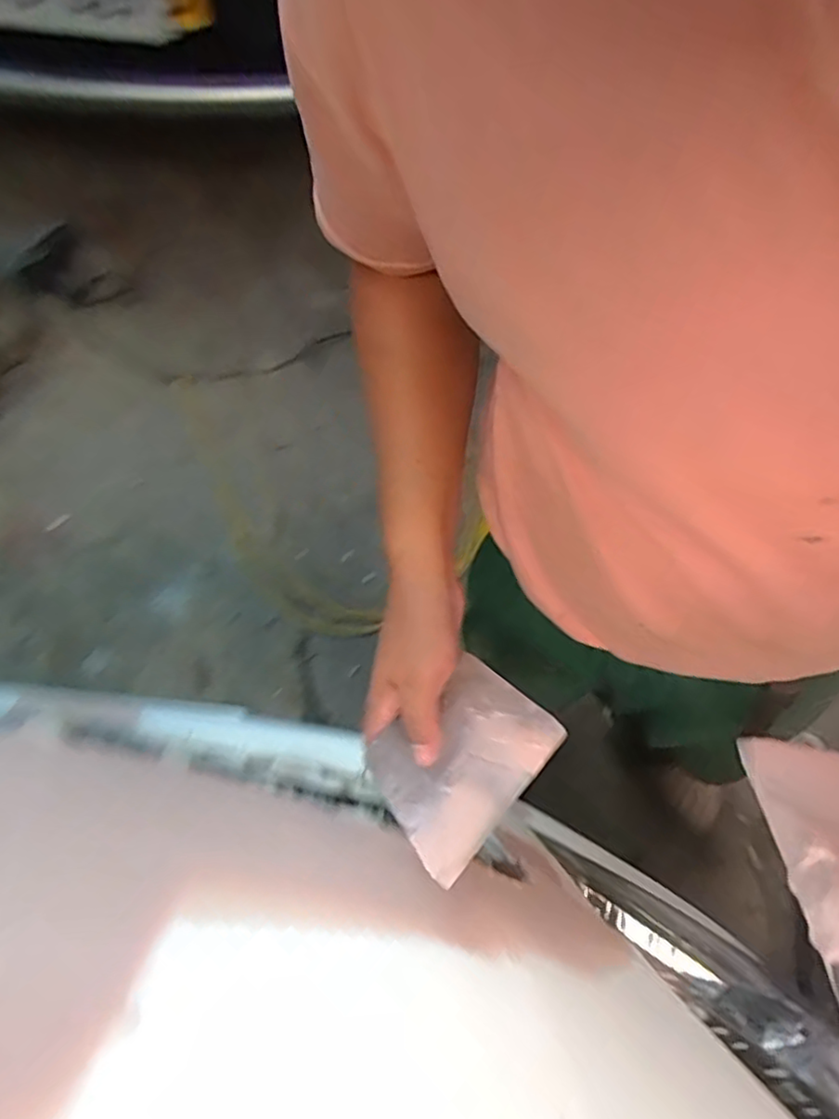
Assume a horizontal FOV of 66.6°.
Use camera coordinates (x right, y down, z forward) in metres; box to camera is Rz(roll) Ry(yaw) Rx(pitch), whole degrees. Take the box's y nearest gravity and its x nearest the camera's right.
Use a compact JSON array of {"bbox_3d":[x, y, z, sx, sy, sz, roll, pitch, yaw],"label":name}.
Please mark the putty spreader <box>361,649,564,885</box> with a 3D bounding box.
[{"bbox_3d":[0.032,0.136,0.447,0.094,0.007,0.135,46,59,7],"label":"putty spreader"}]

